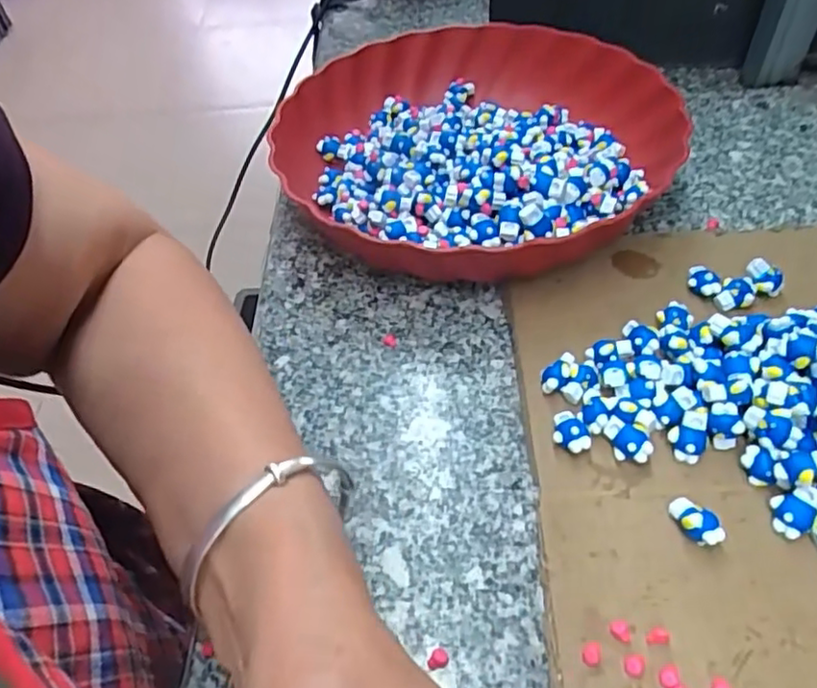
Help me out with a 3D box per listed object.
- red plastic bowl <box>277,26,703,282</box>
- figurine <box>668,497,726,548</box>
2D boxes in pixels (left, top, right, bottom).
[{"bbox_3d":[0.035,-0.129,0.419,0.248,0.055,0.251,-3,49,3],"label":"red plastic bowl"},{"bbox_3d":[0.116,0.071,0.262,0.022,0.014,0.014,27,57,26],"label":"figurine"}]

